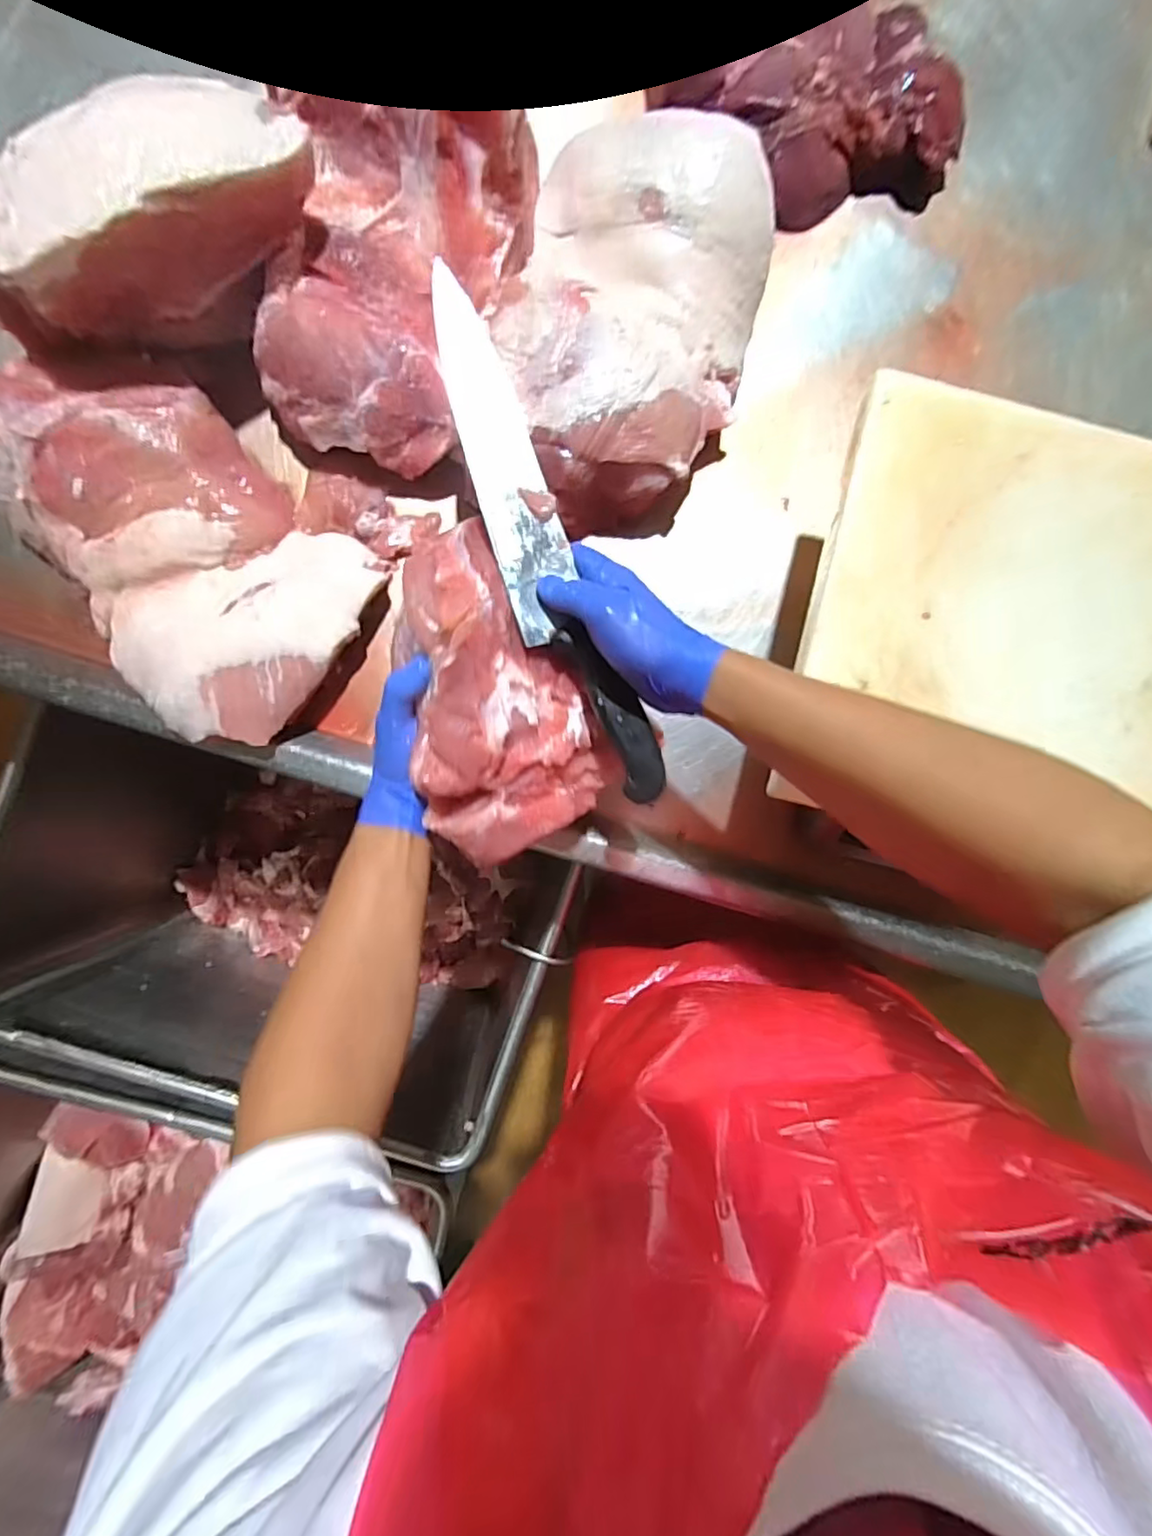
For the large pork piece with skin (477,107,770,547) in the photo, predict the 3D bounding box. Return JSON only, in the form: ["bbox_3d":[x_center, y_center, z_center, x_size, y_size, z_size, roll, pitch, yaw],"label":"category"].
[{"bbox_3d":[0.041,-0.353,0.500,0.204,0.088,0.305,18,89,-3],"label":"large pork piece with skin"}]

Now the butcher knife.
[{"bbox_3d":[-0.026,-0.141,0.406,0.055,0.025,0.352,-24,94,-2],"label":"butcher knife"}]

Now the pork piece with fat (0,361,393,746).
[{"bbox_3d":[-0.318,-0.174,0.482,0.298,0.073,0.198,42,88,-2],"label":"pork piece with fat"}]

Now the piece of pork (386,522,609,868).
[{"bbox_3d":[-0.056,-0.050,0.415,0.122,0.069,0.223,-13,91,-3],"label":"piece of pork"}]

